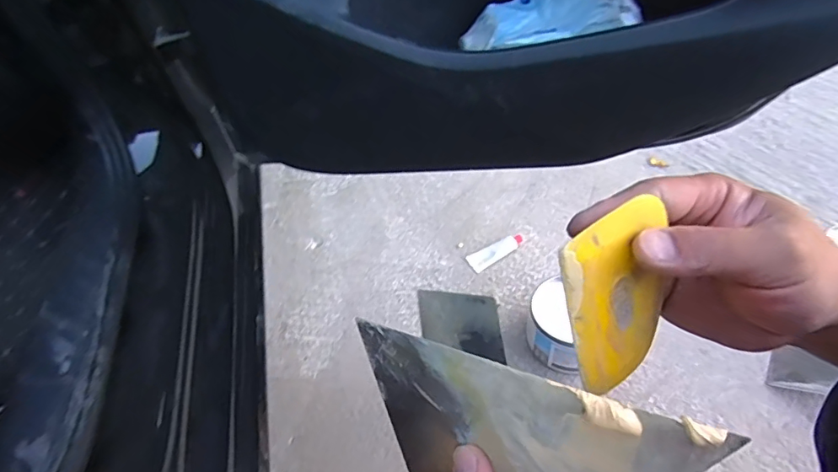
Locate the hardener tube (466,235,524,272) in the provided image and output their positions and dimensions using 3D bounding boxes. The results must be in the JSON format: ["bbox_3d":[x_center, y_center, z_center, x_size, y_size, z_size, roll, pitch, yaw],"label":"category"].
[{"bbox_3d":[0.164,0.026,1.041,0.126,0.025,0.043,-27,49,-19],"label":"hardener tube"}]

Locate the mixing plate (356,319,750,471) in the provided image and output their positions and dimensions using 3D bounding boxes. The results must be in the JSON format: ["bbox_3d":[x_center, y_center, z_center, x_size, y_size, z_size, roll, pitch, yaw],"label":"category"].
[{"bbox_3d":[0.049,0.110,0.255,0.166,0.102,0.007,14,30,14],"label":"mixing plate"}]

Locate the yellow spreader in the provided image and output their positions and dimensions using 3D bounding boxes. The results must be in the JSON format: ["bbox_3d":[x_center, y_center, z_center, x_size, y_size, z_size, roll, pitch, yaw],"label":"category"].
[{"bbox_3d":[0.100,0.031,0.242,0.061,0.092,0.005,-28,27,-18],"label":"yellow spreader"}]

